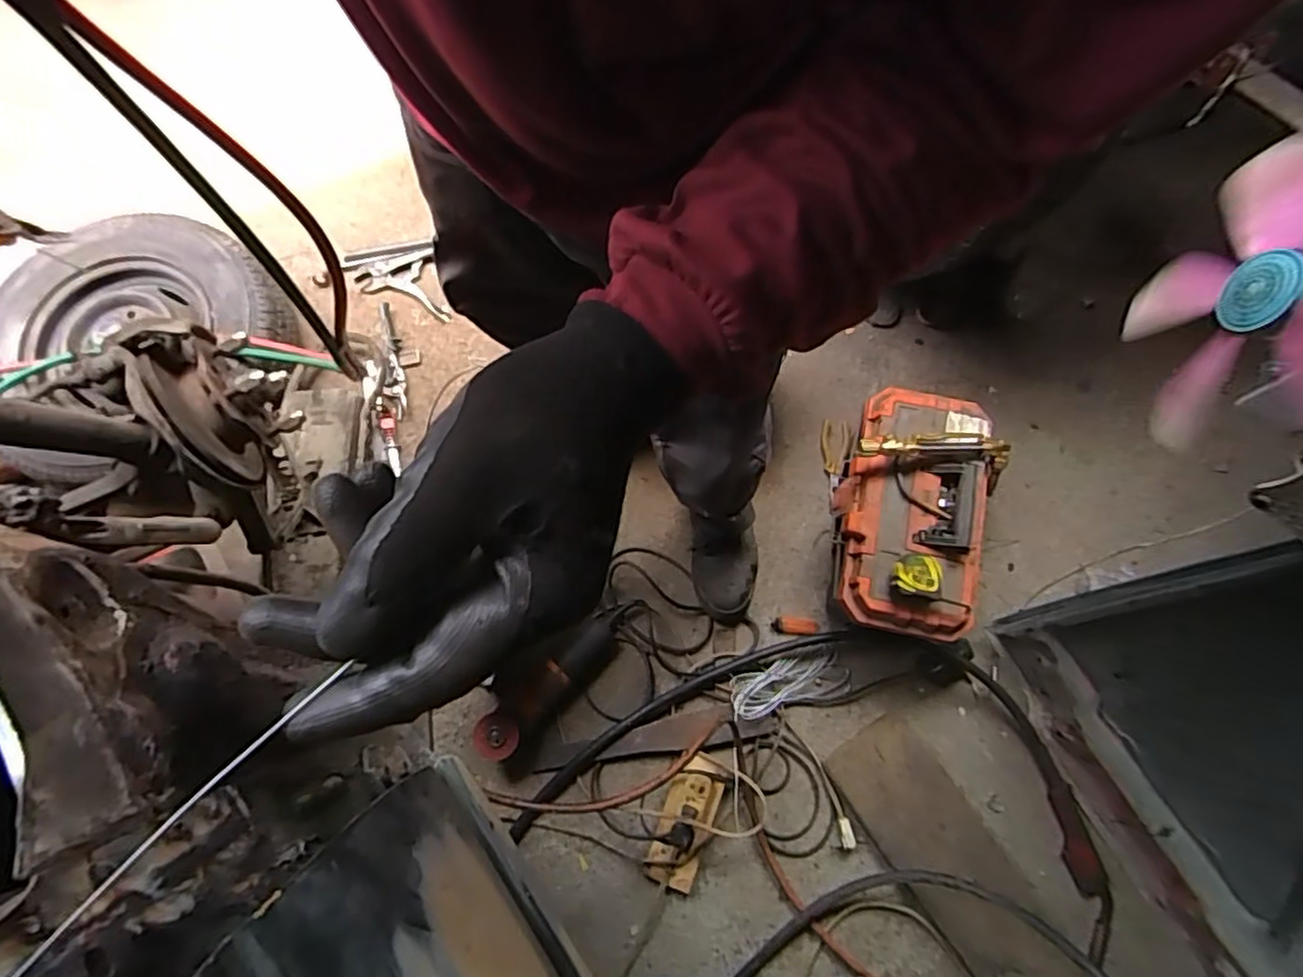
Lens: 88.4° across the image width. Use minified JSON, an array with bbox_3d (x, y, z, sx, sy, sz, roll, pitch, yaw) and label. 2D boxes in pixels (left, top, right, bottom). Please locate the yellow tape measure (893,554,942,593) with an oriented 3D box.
[{"bbox_3d":[0.384,0.122,0.974,0.063,0.046,0.058,4,74,1],"label":"yellow tape measure"}]

